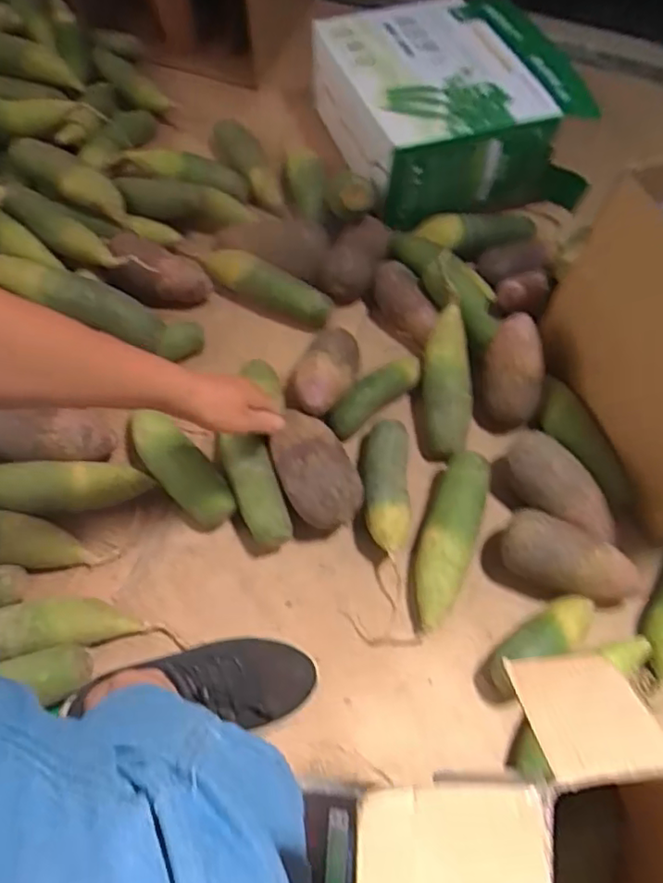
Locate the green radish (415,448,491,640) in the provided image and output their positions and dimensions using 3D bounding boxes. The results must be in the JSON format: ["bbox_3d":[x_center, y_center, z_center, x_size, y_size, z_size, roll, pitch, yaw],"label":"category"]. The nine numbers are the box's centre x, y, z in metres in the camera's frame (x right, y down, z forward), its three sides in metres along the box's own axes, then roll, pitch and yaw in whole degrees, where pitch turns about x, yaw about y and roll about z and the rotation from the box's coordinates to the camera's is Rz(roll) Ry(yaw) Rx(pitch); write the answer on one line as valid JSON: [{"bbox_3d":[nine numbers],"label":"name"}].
[{"bbox_3d":[0.133,0.112,0.688,0.055,0.056,0.205,20,61,7],"label":"green radish"}]

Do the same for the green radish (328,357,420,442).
[{"bbox_3d":[0.057,-0.061,0.778,0.163,0.041,0.051,-35,68,-21],"label":"green radish"}]

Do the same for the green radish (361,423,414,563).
[{"bbox_3d":[0.064,0.048,0.712,0.054,0.054,0.168,3,60,-2],"label":"green radish"}]

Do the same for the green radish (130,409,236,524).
[{"bbox_3d":[-0.178,0.028,0.694,0.166,0.048,0.065,45,66,4],"label":"green radish"}]

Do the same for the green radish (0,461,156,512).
[{"bbox_3d":[-0.307,0.054,0.684,0.191,0.061,0.054,-4,60,-6],"label":"green radish"}]

